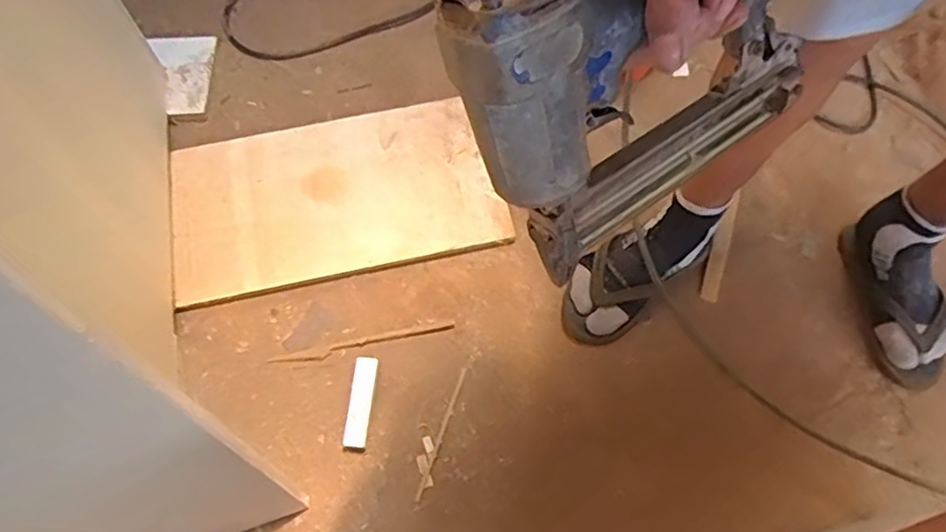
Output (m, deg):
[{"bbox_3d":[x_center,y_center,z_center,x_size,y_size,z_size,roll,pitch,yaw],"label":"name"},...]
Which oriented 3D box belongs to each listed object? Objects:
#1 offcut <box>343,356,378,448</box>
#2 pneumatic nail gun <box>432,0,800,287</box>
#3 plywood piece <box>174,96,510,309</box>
[{"bbox_3d":[-0.136,0.165,0.789,0.027,0.019,0.107,7,65,2],"label":"offcut"},{"bbox_3d":[0.092,-0.113,0.339,0.239,0.167,0.060,-38,49,-19],"label":"pneumatic nail gun"},{"bbox_3d":[-0.195,-0.102,0.907,0.436,0.022,0.242,-12,66,-7],"label":"plywood piece"}]

